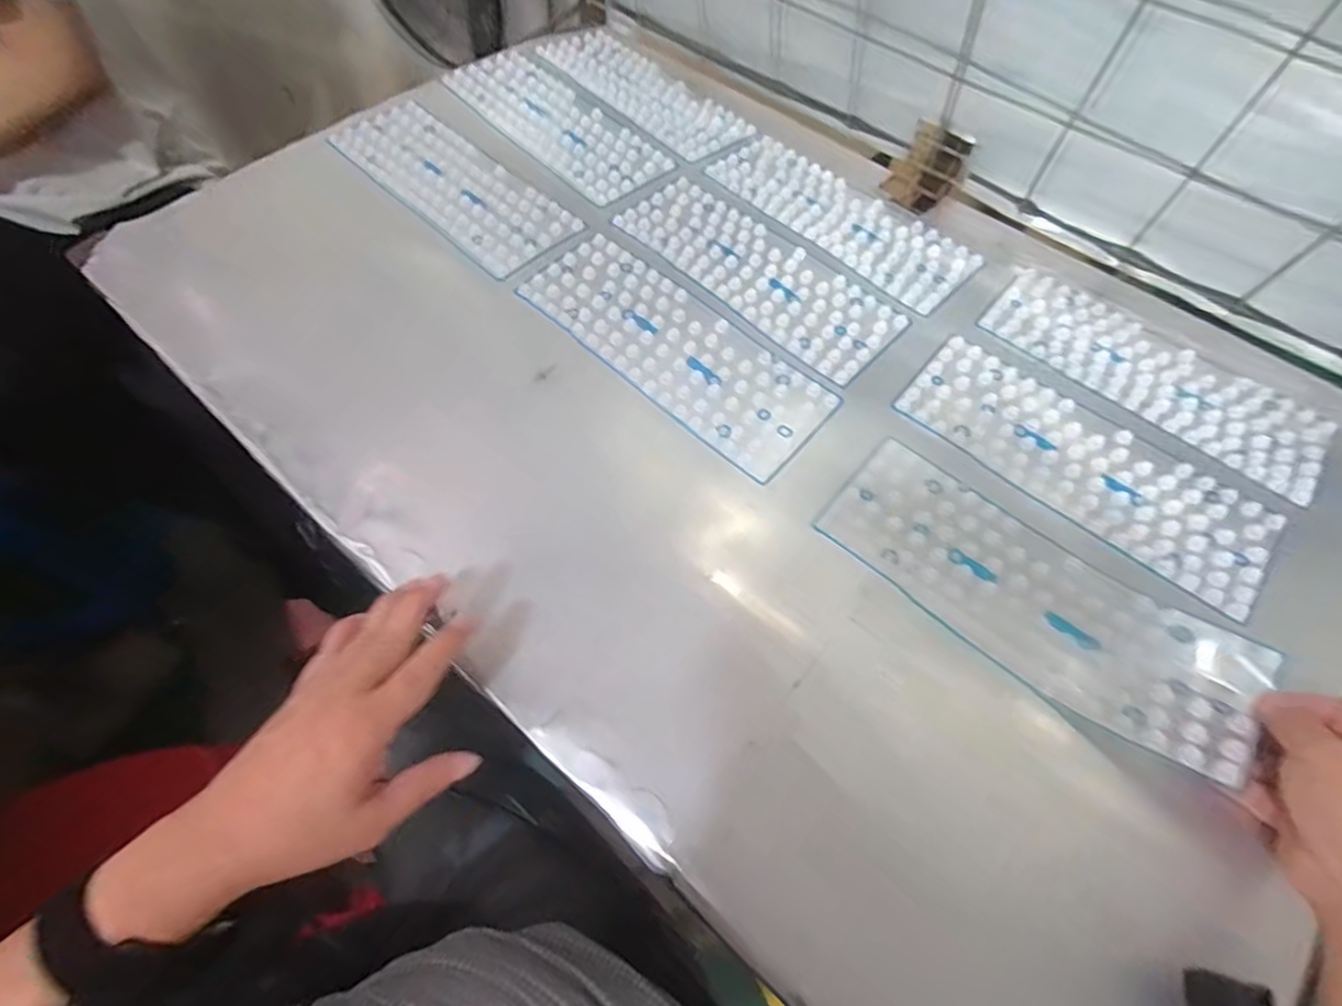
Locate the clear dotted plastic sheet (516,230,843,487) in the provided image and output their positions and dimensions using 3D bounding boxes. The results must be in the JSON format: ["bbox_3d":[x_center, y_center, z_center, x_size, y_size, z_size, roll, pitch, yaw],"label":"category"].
[{"bbox_3d":[0.002,-0.134,0.524,0.276,0.008,0.107,39,67,16],"label":"clear dotted plastic sheet"}]

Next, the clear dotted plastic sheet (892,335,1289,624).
[{"bbox_3d":[0.318,-0.034,0.485,0.273,0.006,0.104,37,67,16],"label":"clear dotted plastic sheet"}]

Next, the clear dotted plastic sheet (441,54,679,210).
[{"bbox_3d":[-0.120,-0.404,0.659,0.107,0.011,0.265,-40,71,-20],"label":"clear dotted plastic sheet"}]

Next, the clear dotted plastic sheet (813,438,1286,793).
[{"bbox_3d":[0.238,0.058,0.421,0.268,0.022,0.102,35,66,22],"label":"clear dotted plastic sheet"}]

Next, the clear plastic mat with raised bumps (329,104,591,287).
[{"bbox_3d":[-0.215,-0.315,0.611,0.279,0.010,0.108,41,68,17],"label":"clear plastic mat with raised bumps"}]

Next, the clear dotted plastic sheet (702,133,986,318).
[{"bbox_3d":[0.164,-0.284,0.619,0.106,0.007,0.276,-41,71,-20],"label":"clear dotted plastic sheet"}]

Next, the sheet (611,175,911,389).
[{"bbox_3d":[0.077,-0.214,0.571,0.275,0.004,0.105,41,68,17],"label":"sheet"}]

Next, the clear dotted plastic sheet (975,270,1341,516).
[{"bbox_3d":[0.406,-0.112,0.528,0.271,0.006,0.104,39,67,16],"label":"clear dotted plastic sheet"}]

